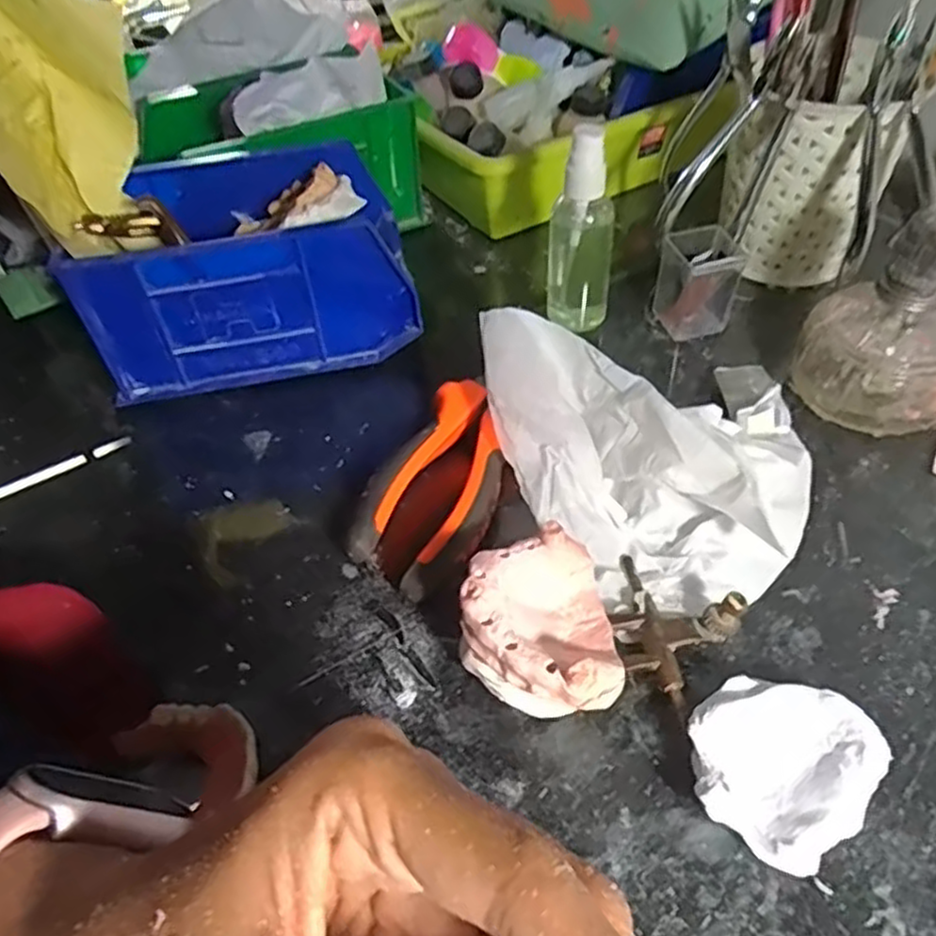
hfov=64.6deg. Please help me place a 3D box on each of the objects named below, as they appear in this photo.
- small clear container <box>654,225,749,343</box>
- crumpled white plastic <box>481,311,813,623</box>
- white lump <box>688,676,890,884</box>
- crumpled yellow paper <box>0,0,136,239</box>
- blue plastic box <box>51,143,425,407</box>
[{"bbox_3d":[0.130,-0.103,0.418,0.035,0.051,0.035,-16,49,-11],"label":"small clear container"},{"bbox_3d":[0.088,-0.015,0.330,0.134,0.063,0.139,-21,50,-15],"label":"crumpled white plastic"},{"bbox_3d":[0.105,0.101,0.252,0.060,0.021,0.055,-31,53,-22],"label":"white lump"},{"bbox_3d":[-0.200,-0.183,0.356,0.069,0.128,0.144,-18,49,-13],"label":"crumpled yellow paper"},{"bbox_3d":[-0.120,-0.113,0.418,0.163,0.091,0.102,-10,48,-5],"label":"blue plastic box"}]

